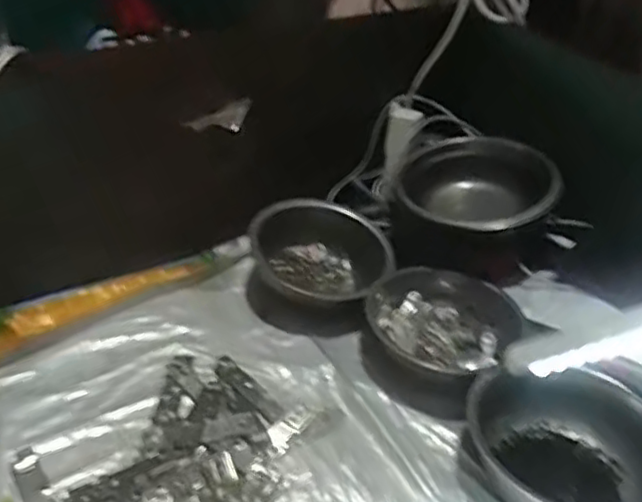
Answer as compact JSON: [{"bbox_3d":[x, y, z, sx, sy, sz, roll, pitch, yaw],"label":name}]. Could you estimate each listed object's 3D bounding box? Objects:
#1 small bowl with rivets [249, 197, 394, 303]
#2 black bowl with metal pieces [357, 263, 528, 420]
[{"bbox_3d":[0.001,0.001,0.700,0.142,0.076,0.134,4,37,-3],"label":"small bowl with rivets"},{"bbox_3d":[0.115,0.073,0.641,0.141,0.050,0.156,23,41,21],"label":"black bowl with metal pieces"}]

